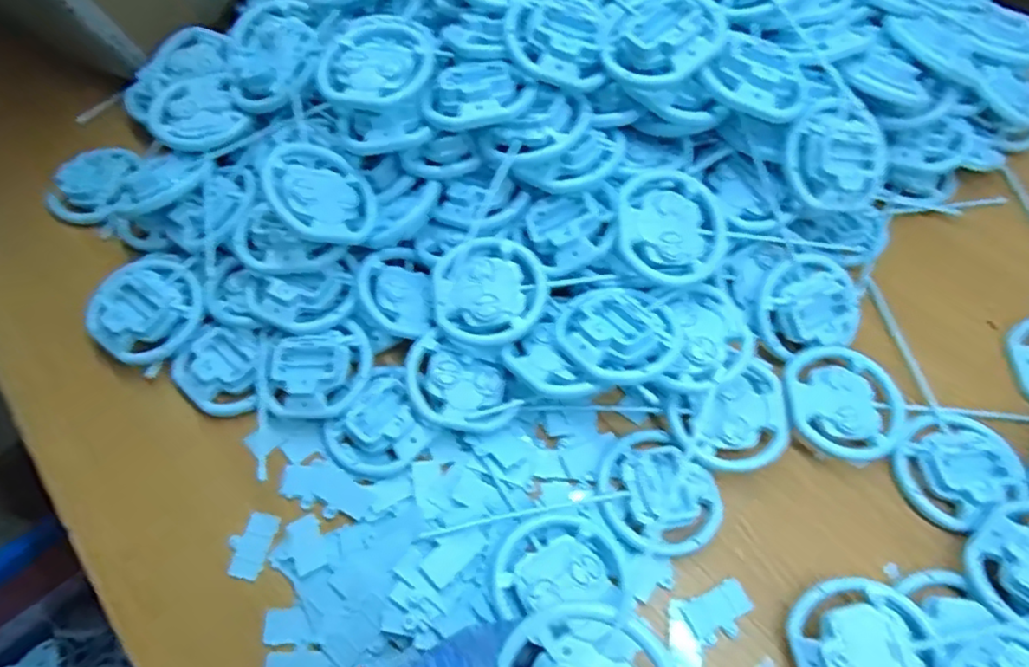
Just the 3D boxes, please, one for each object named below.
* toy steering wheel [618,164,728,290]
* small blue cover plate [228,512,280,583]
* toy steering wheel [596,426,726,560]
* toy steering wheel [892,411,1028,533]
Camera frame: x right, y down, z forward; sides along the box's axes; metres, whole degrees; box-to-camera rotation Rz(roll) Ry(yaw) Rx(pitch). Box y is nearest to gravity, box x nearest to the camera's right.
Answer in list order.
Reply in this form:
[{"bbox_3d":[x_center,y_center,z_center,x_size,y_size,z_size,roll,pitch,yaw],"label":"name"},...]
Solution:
[{"bbox_3d":[0.137,-0.094,0.560,0.095,0.021,0.105,-18,85,-14],"label":"toy steering wheel"},{"bbox_3d":[-0.214,0.171,0.517,0.030,0.004,0.051,14,62,9],"label":"small blue cover plate"},{"bbox_3d":[0.116,0.133,0.524,0.087,0.017,0.100,-39,67,-19],"label":"toy steering wheel"},{"bbox_3d":[0.374,0.109,0.538,0.099,0.020,0.088,-25,63,-12],"label":"toy steering wheel"}]

